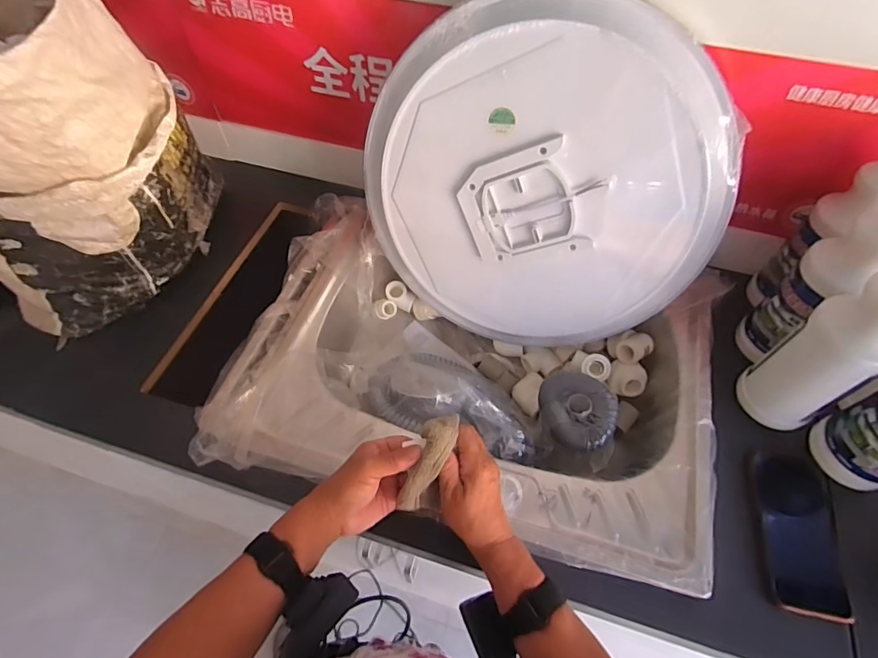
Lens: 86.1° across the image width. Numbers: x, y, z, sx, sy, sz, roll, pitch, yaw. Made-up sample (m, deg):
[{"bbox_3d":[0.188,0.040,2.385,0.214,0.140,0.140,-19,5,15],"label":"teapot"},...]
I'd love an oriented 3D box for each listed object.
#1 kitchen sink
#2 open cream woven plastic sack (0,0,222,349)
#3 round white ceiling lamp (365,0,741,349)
[{"bbox_3d":[0.043,0.069,0.661,0.597,0.160,0.422,13,56,8],"label":"kitchen sink"},{"bbox_3d":[-0.418,-0.169,0.531,0.257,0.332,0.229,-7,56,-6],"label":"open cream woven plastic sack"},{"bbox_3d":[0.121,-0.170,0.611,0.441,0.444,0.080,-25,24,32],"label":"round white ceiling lamp"}]

